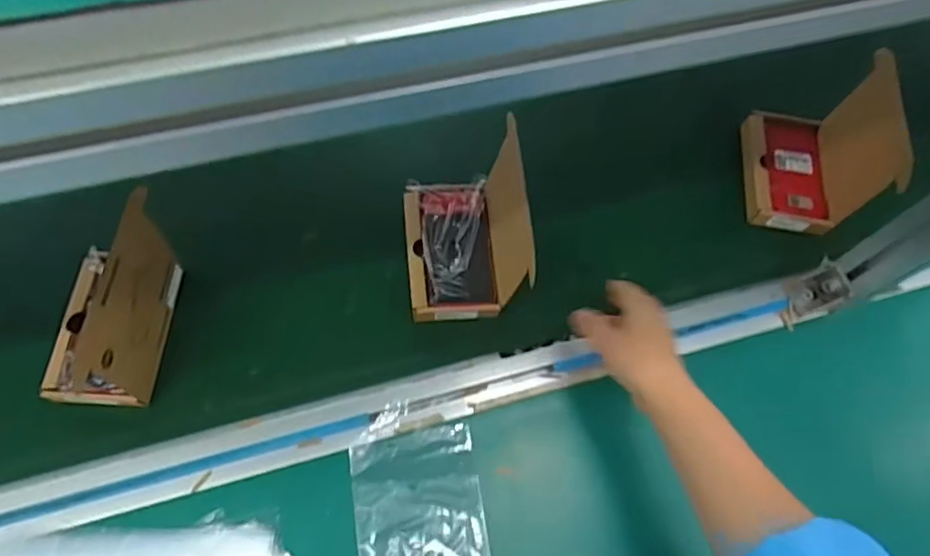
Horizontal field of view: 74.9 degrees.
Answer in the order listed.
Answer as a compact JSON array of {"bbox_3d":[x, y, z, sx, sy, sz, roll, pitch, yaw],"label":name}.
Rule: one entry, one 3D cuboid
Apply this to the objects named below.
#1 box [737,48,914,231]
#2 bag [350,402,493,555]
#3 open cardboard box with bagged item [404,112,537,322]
[{"bbox_3d":[0.353,-0.132,0.612,0.096,0.119,0.138,7,66,-1],"label":"box"},{"bbox_3d":[-0.034,0.200,0.489,0.102,0.014,0.194,-8,62,-6],"label":"bag"},{"bbox_3d":[0.001,-0.043,0.568,0.112,0.092,0.159,-5,67,-7],"label":"open cardboard box with bagged item"}]

